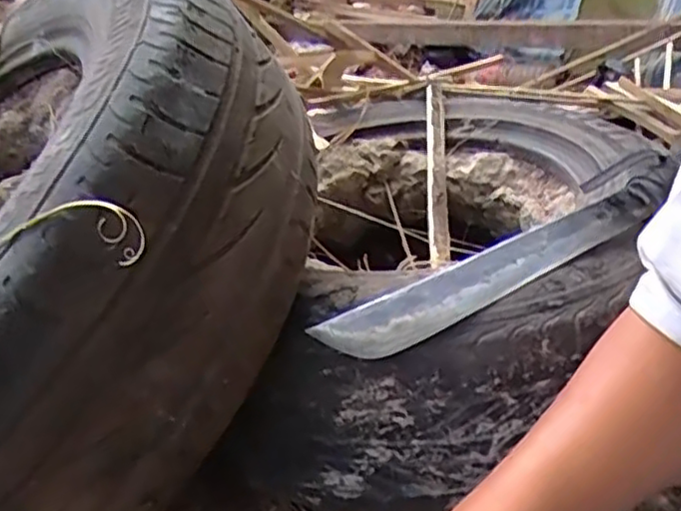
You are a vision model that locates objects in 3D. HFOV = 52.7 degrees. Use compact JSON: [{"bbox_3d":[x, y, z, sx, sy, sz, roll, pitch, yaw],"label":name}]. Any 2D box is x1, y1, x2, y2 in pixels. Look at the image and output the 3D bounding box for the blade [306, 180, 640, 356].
[{"bbox_3d":[0.116,0.009,0.492,0.276,0.007,0.044,-22,53,-19],"label":"blade"}]

